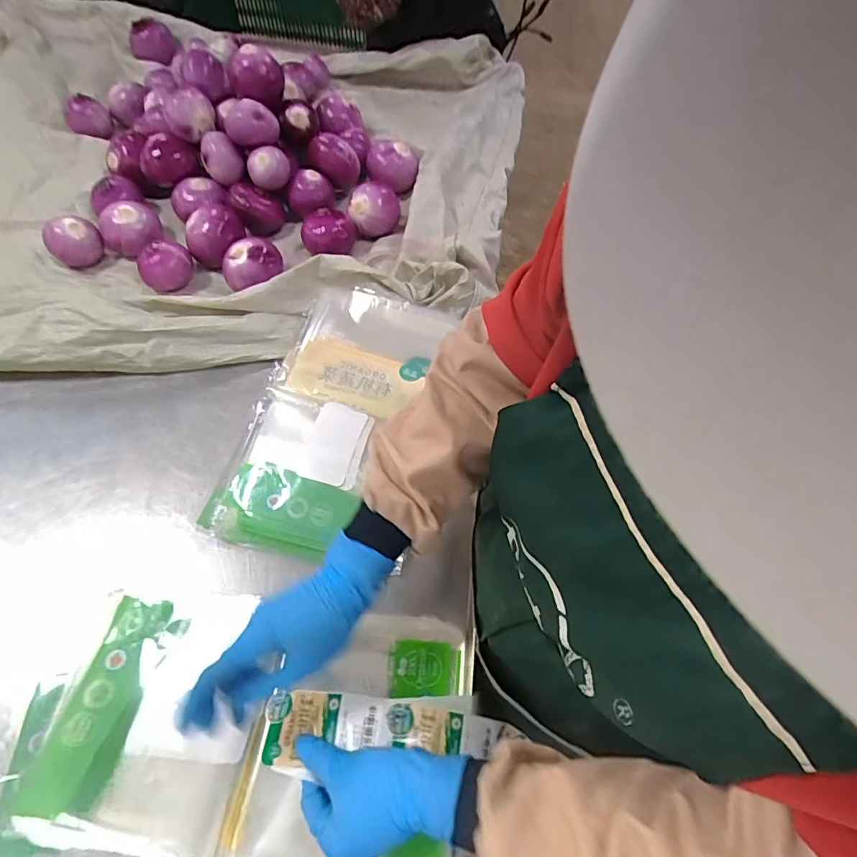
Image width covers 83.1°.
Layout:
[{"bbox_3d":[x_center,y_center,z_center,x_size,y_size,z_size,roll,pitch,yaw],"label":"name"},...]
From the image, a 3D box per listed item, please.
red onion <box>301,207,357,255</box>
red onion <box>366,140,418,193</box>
[{"bbox_3d":[-0.155,-0.305,0.752,0.085,0.057,0.081,-10,60,-10],"label":"red onion"},{"bbox_3d":[-0.062,-0.472,0.863,0.073,0.070,0.084,-25,64,-18],"label":"red onion"}]

